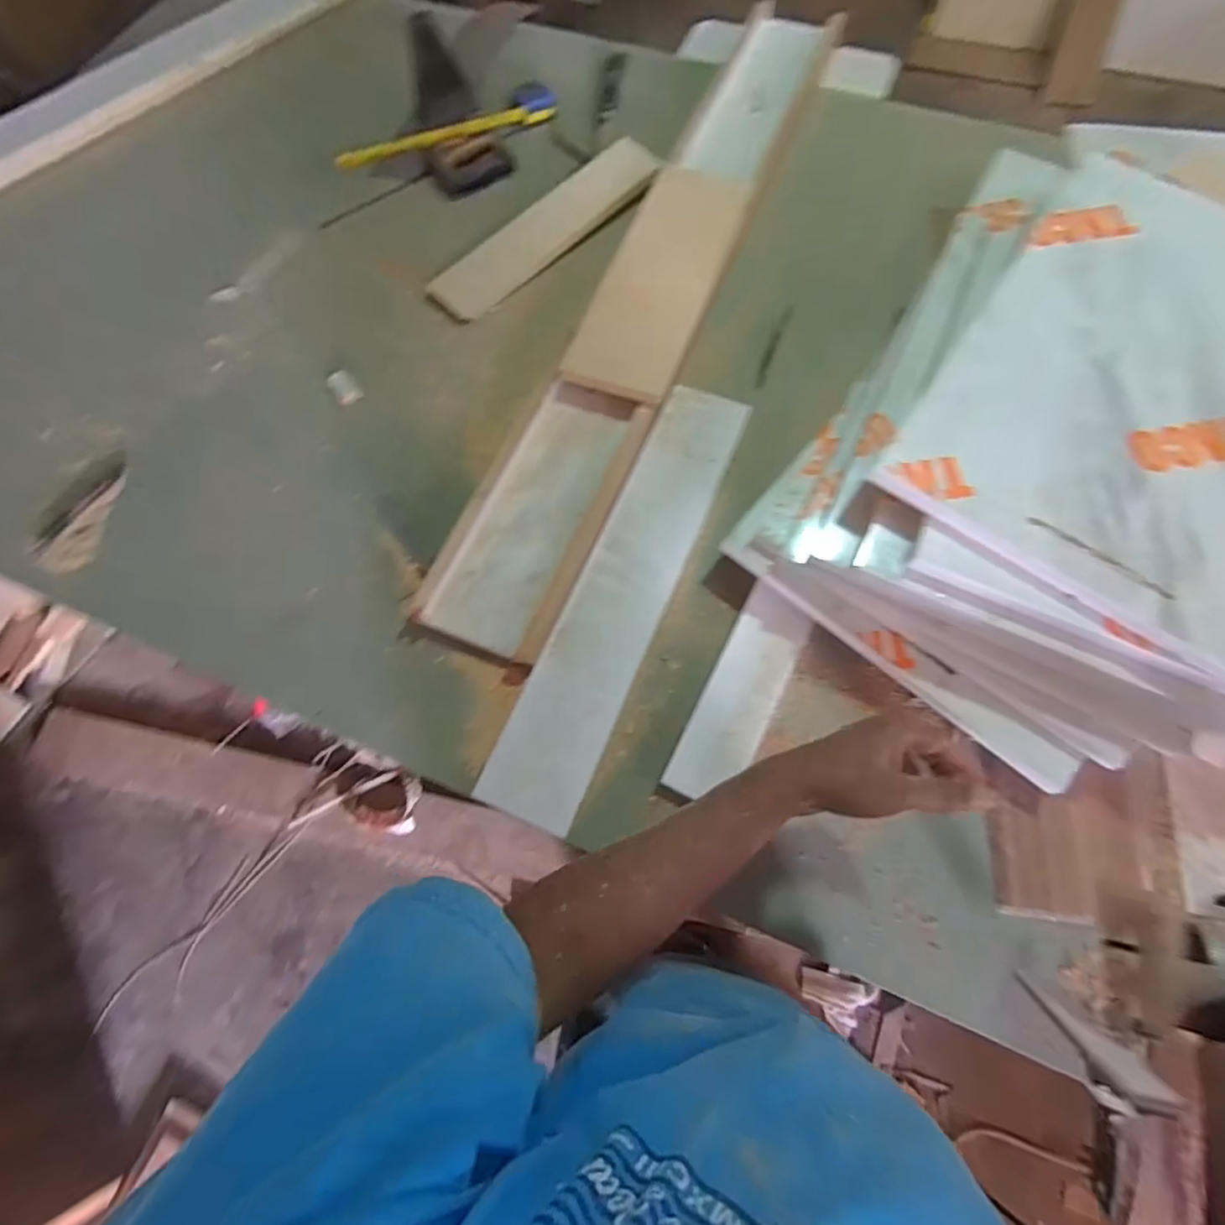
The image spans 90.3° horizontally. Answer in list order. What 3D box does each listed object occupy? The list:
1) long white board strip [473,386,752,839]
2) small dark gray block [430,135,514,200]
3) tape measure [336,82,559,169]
[{"bbox_3d":[0.017,-0.036,0.677,0.102,0.018,0.534,21,69,12],"label":"long white board strip"},{"bbox_3d":[-0.223,-0.712,0.974,0.127,0.051,0.065,-35,71,-10],"label":"small dark gray block"},{"bbox_3d":[-0.250,-0.751,0.945,0.072,0.035,0.404,39,62,18],"label":"tape measure"}]

